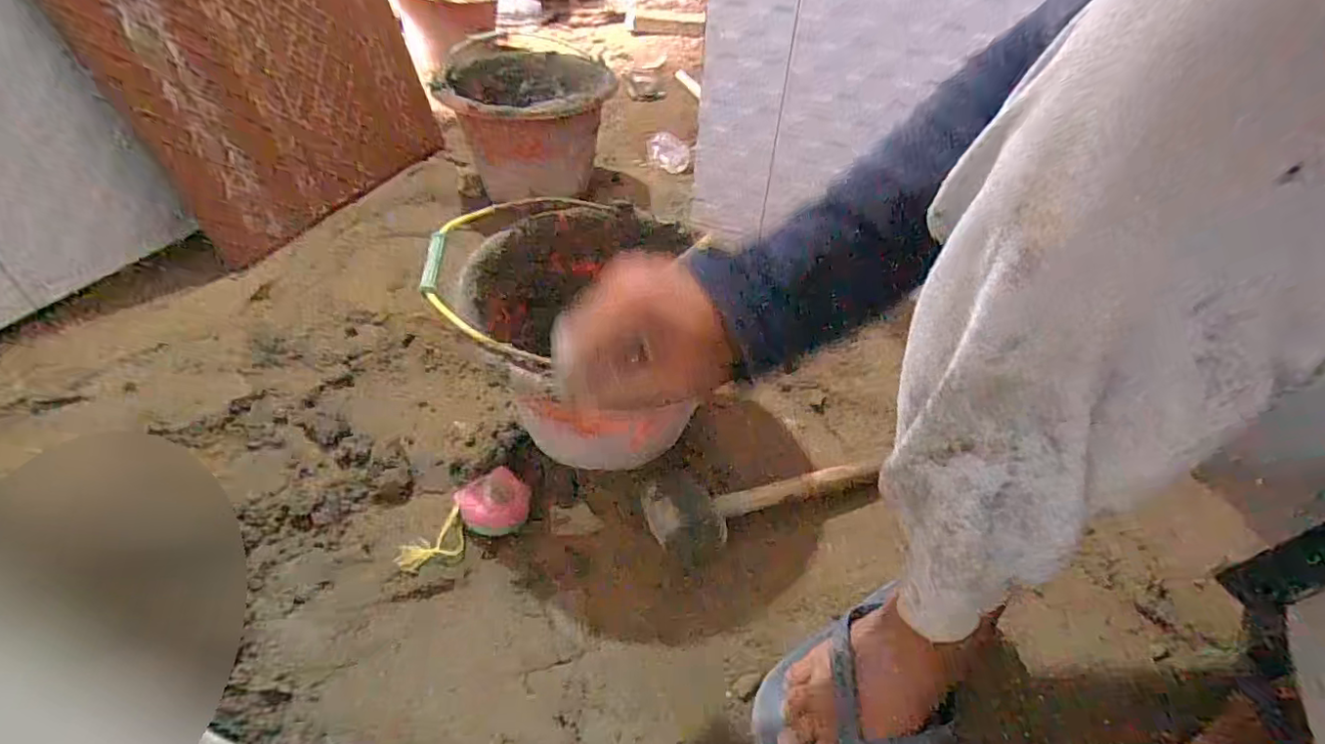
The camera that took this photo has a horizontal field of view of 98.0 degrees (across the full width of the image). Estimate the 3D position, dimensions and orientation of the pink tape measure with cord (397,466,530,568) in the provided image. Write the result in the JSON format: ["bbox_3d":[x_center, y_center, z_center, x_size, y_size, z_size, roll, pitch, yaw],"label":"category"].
[{"bbox_3d":[-0.192,0.132,0.556,0.124,0.032,0.078,-14,45,-19],"label":"pink tape measure with cord"}]

